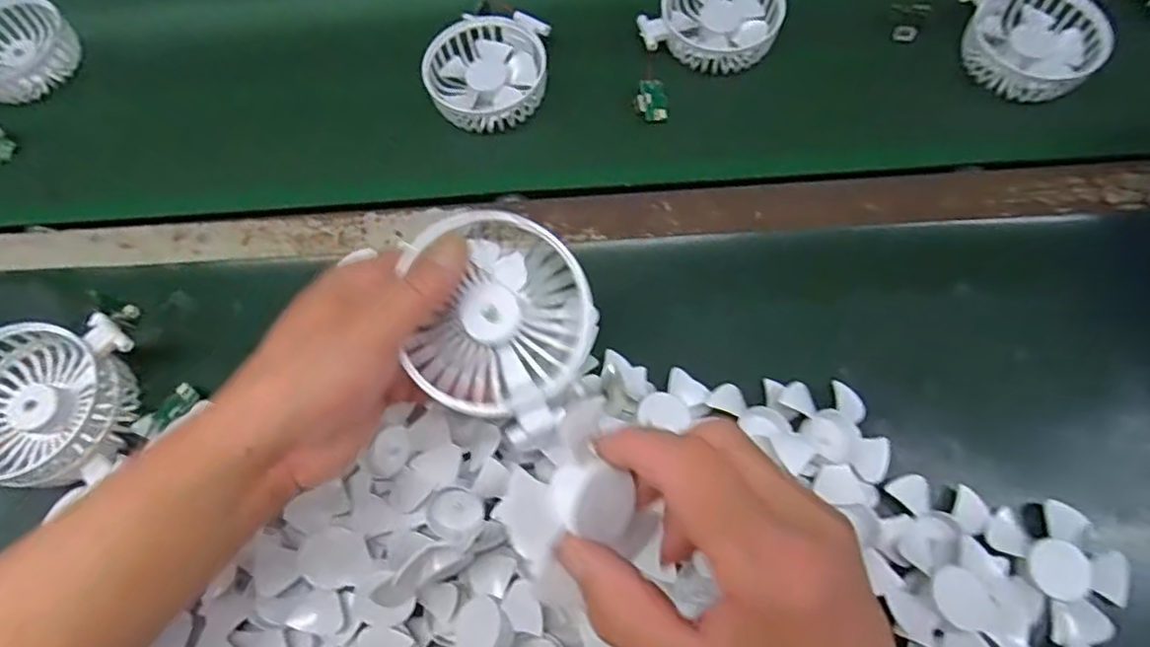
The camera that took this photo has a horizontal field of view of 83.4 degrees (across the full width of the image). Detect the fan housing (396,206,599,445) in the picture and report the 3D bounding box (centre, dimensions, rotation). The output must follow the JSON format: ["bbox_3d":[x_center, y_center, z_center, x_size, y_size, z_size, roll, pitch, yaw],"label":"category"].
[{"bbox_3d":[-0.038,-0.002,0.306,0.094,0.042,0.090,27,82,-3],"label":"fan housing"}]

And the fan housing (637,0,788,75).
[{"bbox_3d":[0.109,-0.237,0.499,0.095,0.024,0.089,1,67,-3],"label":"fan housing"}]

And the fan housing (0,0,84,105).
[{"bbox_3d":[-0.465,-0.221,0.528,0.102,0.037,0.075,-36,73,-17],"label":"fan housing"}]

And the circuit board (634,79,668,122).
[{"bbox_3d":[0.058,-0.166,0.483,0.025,0.007,0.030,-2,88,-12],"label":"circuit board"}]

